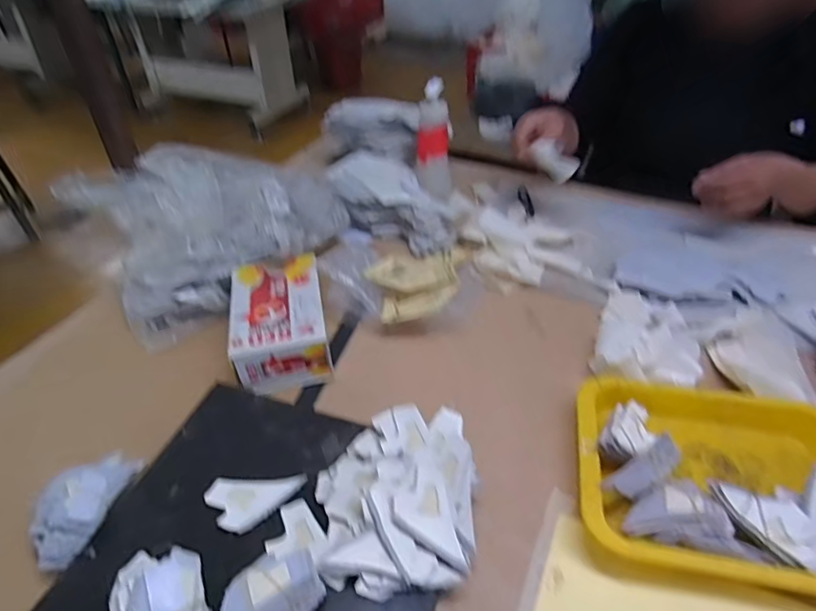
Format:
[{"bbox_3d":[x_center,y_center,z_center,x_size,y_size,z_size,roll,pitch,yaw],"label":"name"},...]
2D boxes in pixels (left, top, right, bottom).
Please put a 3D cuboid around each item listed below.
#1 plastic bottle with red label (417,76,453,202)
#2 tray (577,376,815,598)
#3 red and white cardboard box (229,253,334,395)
[{"bbox_3d":[0.045,-0.259,0.863,0.061,0.175,0.049,2,41,2],"label":"plastic bottle with red label"},{"bbox_3d":[0.291,0.160,0.506,0.251,0.053,0.204,7,41,8],"label":"tray"},{"bbox_3d":[-0.153,0.016,0.639,0.110,0.054,0.160,-8,41,-10],"label":"red and white cardboard box"}]

